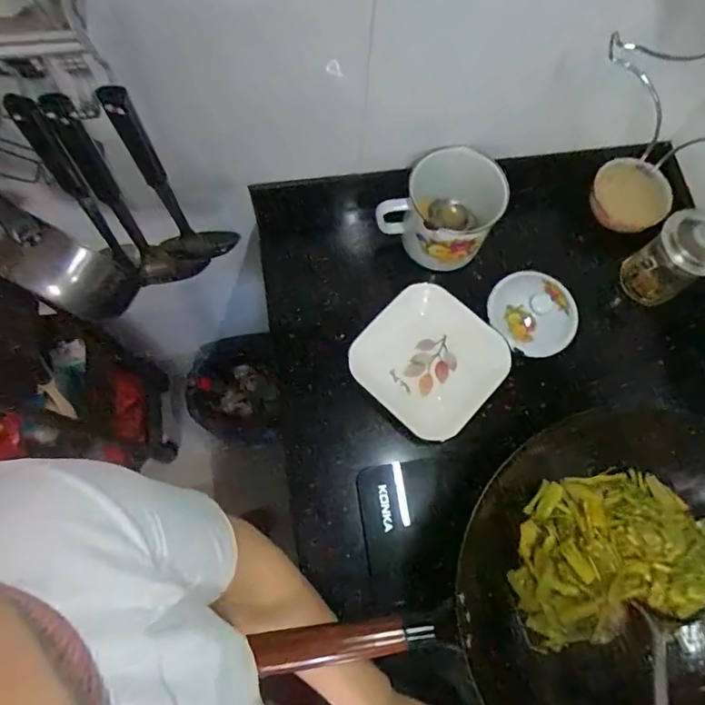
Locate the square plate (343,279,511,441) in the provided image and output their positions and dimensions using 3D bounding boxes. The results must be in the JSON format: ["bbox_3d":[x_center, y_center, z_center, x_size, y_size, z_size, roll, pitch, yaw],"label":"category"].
[{"bbox_3d":[0.102,0.010,0.690,0.171,0.028,0.172,40,76,10],"label":"square plate"}]

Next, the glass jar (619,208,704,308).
[{"bbox_3d":[0.412,-0.119,0.671,0.085,0.110,0.084,-32,77,-11],"label":"glass jar"}]

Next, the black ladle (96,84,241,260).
[{"bbox_3d":[-0.171,-0.159,0.501,0.077,0.255,0.024,-28,76,-10],"label":"black ladle"}]

